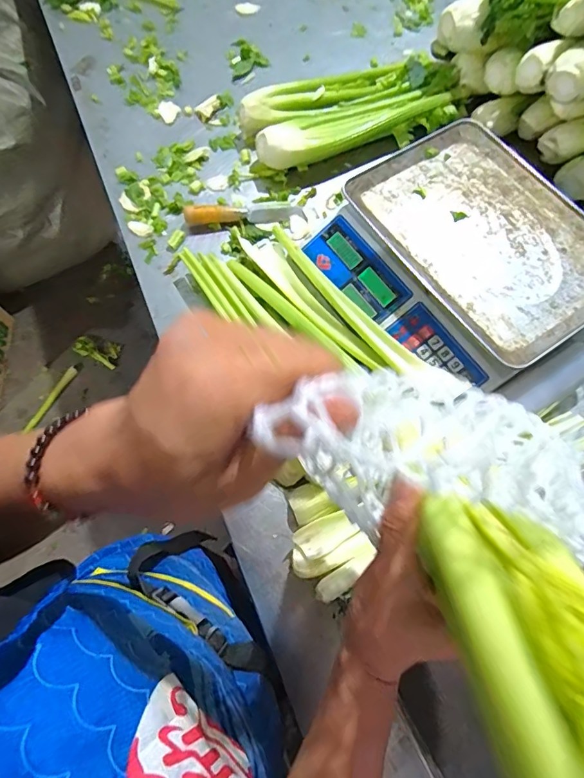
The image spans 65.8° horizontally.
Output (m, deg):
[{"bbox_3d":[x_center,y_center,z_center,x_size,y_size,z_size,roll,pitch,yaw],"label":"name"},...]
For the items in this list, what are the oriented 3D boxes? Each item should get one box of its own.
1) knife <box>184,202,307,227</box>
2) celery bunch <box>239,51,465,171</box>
[{"bbox_3d":[-0.072,-0.274,0.692,0.177,0.027,0.034,-5,69,-1],"label":"knife"},{"bbox_3d":[0.103,-0.457,0.739,0.359,0.054,0.159,-18,70,-6],"label":"celery bunch"}]

